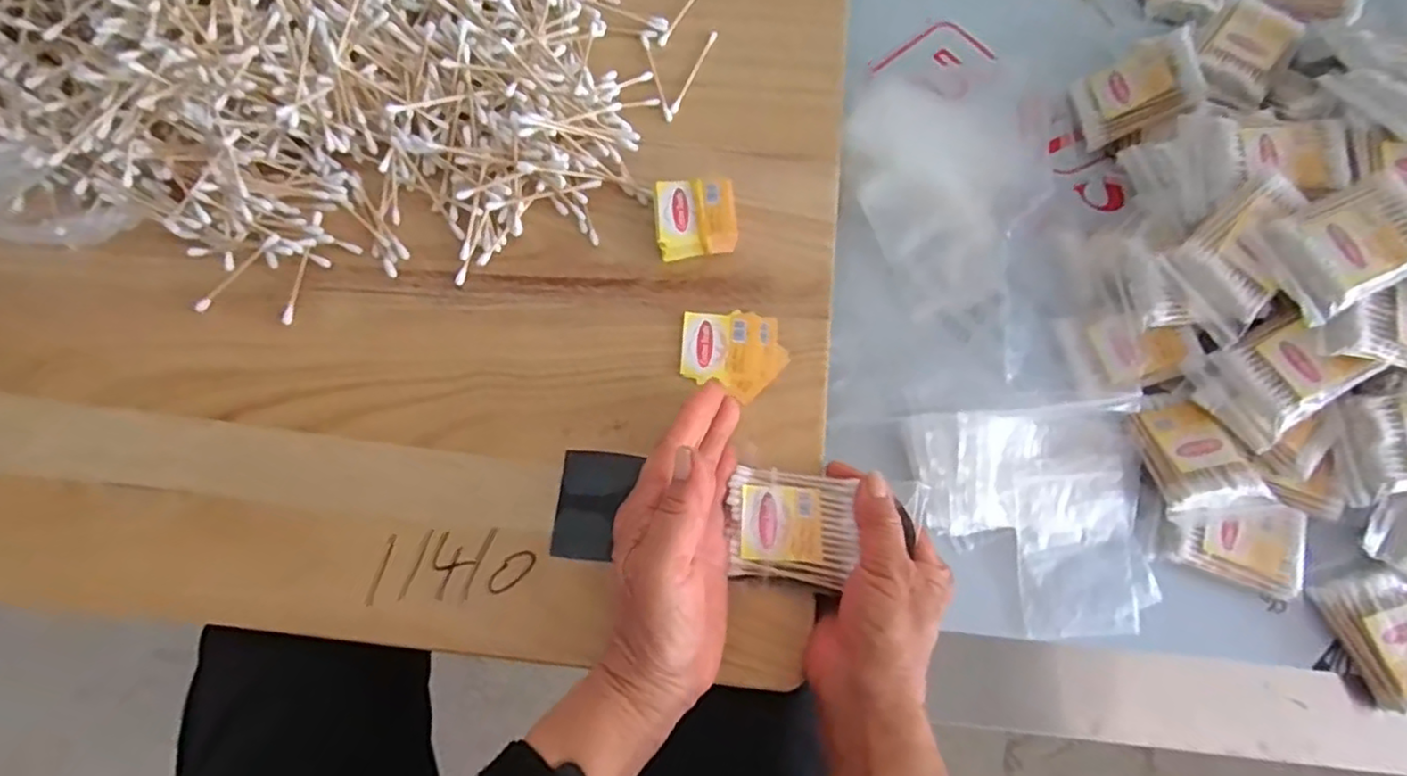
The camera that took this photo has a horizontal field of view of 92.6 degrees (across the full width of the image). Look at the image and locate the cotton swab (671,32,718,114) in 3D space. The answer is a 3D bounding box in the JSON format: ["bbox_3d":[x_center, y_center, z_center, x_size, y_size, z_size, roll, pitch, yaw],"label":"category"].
[{"bbox_3d":[-0.006,-0.215,0.456,0.005,0.004,0.071,24,76,6],"label":"cotton swab"}]

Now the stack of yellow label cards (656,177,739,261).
[{"bbox_3d":[-0.004,-0.101,0.413,0.047,0.029,0.043,-3,75,-1],"label":"stack of yellow label cards"}]

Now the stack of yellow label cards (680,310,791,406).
[{"bbox_3d":[0.018,-0.020,0.396,0.060,0.004,0.051,4,75,0],"label":"stack of yellow label cards"}]

